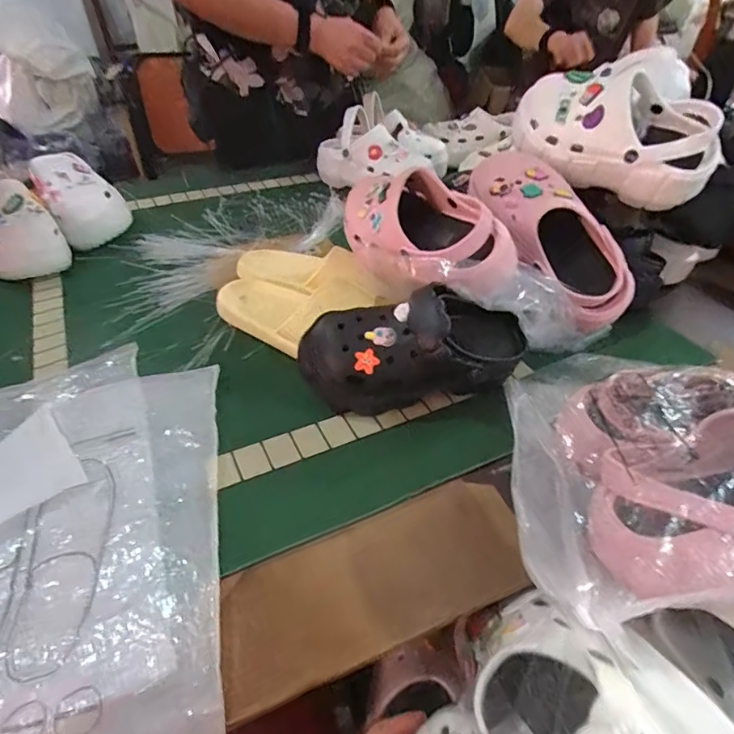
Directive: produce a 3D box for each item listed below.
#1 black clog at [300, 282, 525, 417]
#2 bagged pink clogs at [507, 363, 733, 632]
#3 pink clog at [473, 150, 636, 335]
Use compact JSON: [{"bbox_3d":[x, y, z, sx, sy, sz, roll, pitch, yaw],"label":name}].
[{"bbox_3d":[0.052,-0.022,0.519,0.247,0.106,0.097,-1,44,-1],"label":"black clog"},{"bbox_3d":[0.306,0.078,0.412,0.343,0.110,0.265,0,44,0],"label":"bagged pink clogs"},{"bbox_3d":[0.234,-0.169,0.597,0.097,0.078,0.263,-31,80,-28],"label":"pink clog"}]

